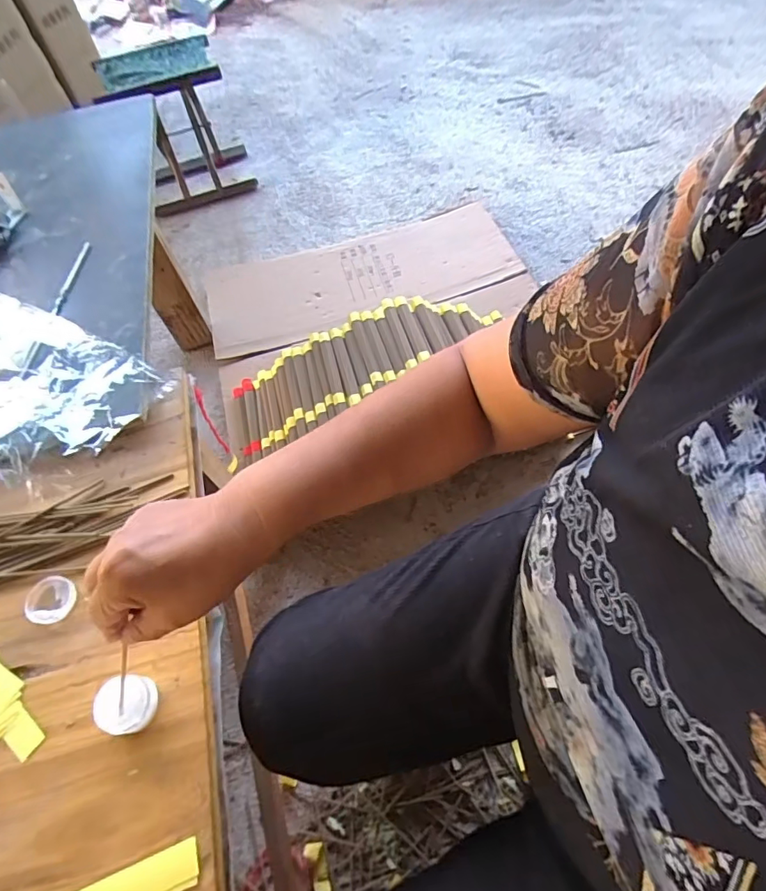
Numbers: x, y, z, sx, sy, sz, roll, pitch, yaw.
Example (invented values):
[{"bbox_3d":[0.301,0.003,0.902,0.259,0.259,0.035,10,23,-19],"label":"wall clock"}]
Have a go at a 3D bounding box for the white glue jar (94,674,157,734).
[{"bbox_3d":[-0.185,0.187,0.356,0.036,0.025,0.038,-3,59,5],"label":"white glue jar"}]

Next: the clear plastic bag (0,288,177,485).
[{"bbox_3d":[-0.433,-0.087,0.531,0.399,0.034,0.178,26,65,20],"label":"clear plastic bag"}]

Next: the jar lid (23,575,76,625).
[{"bbox_3d":[-0.276,0.126,0.407,0.041,0.007,0.037,38,70,25],"label":"jar lid"}]

